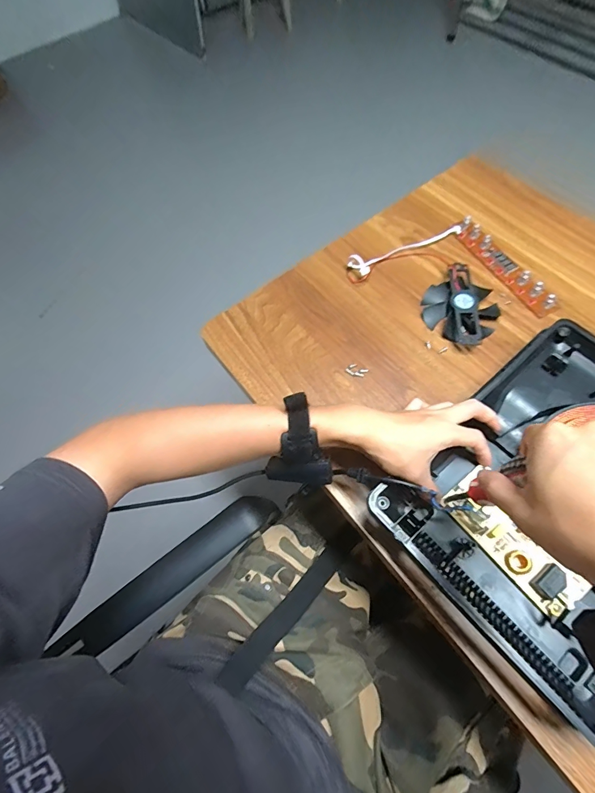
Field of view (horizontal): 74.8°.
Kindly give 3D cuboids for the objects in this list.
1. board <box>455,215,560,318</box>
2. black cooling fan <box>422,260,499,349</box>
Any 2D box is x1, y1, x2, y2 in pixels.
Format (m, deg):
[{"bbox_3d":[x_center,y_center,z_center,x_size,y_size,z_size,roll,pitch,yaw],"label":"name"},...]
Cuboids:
[{"bbox_3d":[0.301,-0.196,0.572,0.036,0.019,0.194,-27,65,-9],"label":"board"},{"bbox_3d":[0.229,-0.127,0.541,0.101,0.023,0.102,39,72,20],"label":"black cooling fan"}]

